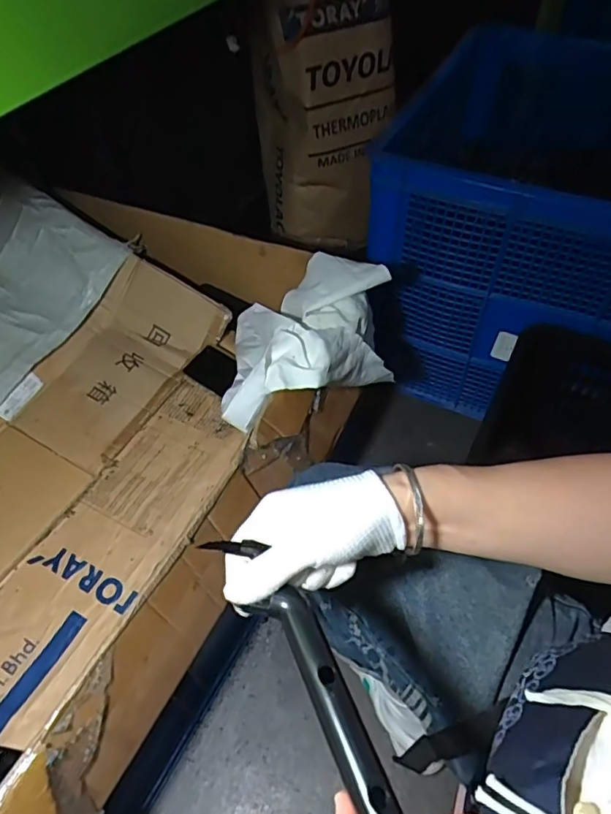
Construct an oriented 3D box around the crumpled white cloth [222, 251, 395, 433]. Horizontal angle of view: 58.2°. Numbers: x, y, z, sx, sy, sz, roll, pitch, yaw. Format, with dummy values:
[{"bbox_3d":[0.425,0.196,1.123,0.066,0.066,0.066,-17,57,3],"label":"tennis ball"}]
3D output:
[{"bbox_3d":[0.003,-0.089,0.779,0.233,0.154,0.251,-1,52,1],"label":"crumpled white cloth"}]

